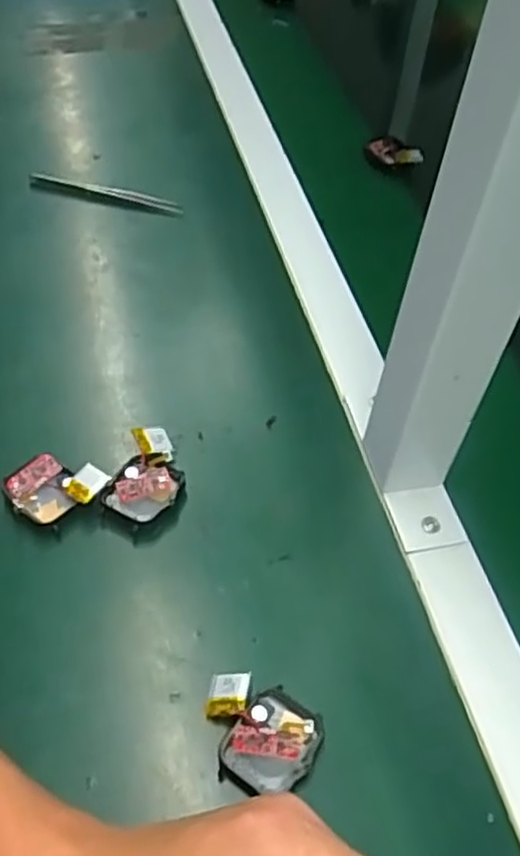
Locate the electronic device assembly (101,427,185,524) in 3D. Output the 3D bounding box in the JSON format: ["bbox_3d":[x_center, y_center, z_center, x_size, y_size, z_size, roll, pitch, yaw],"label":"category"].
[{"bbox_3d":[-0.064,0.028,0.426,0.039,0.016,0.060,15,53,7],"label":"electronic device assembly"}]

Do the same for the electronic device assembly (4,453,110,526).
[{"bbox_3d":[-0.118,0.034,0.413,0.047,0.019,0.044,35,58,21],"label":"electronic device assembly"}]

